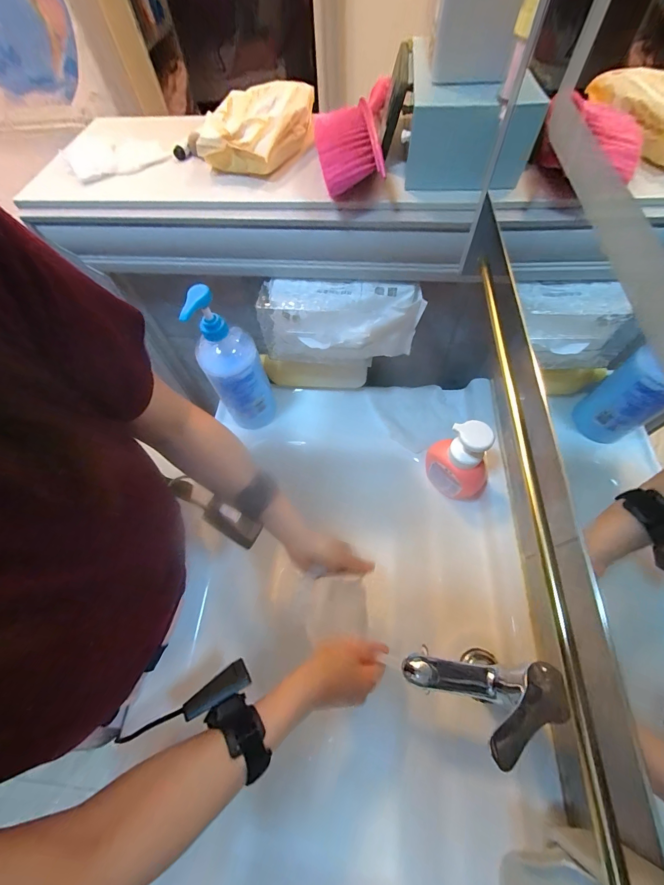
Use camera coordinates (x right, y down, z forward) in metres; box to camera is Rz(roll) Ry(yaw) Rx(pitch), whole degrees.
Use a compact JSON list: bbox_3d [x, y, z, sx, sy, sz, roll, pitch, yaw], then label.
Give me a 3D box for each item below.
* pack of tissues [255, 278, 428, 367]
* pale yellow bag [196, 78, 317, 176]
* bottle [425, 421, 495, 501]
[{"bbox_3d":[0.013,-0.176,0.518,0.223,0.108,0.061,5,61,5],"label":"pack of tissues"},{"bbox_3d":[-0.100,-0.451,0.482,0.140,0.044,0.224,7,62,6],"label":"pale yellow bag"},{"bbox_3d":[0.183,0.029,0.493,0.095,0.158,0.052,39,69,21],"label":"bottle"}]

